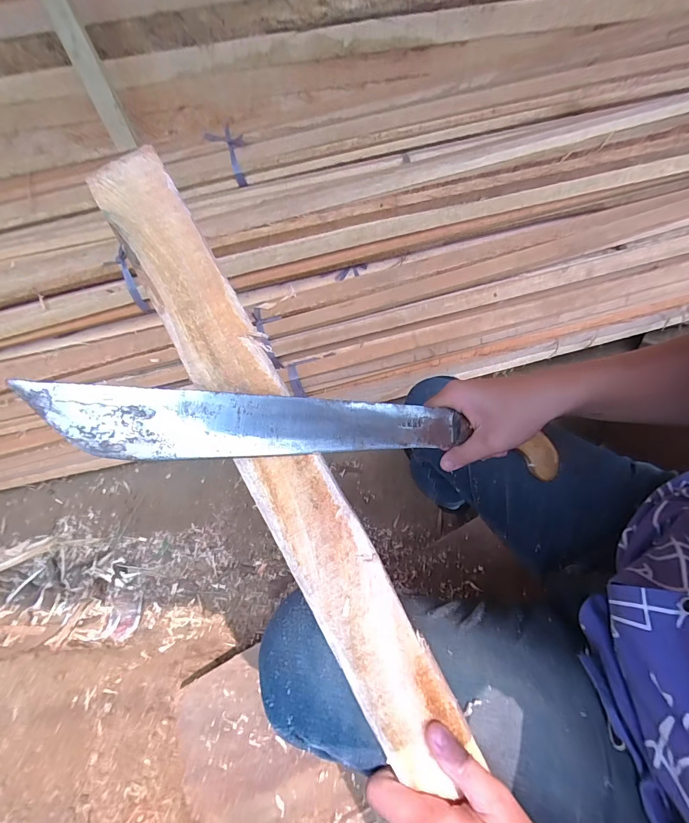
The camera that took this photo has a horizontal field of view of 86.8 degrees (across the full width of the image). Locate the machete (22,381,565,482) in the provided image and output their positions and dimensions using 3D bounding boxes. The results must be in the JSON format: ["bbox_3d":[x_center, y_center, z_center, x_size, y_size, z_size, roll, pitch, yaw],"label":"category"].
[{"bbox_3d":[0.014,0.017,0.288,0.409,0.023,0.051,5,58,-25],"label":"machete"}]

